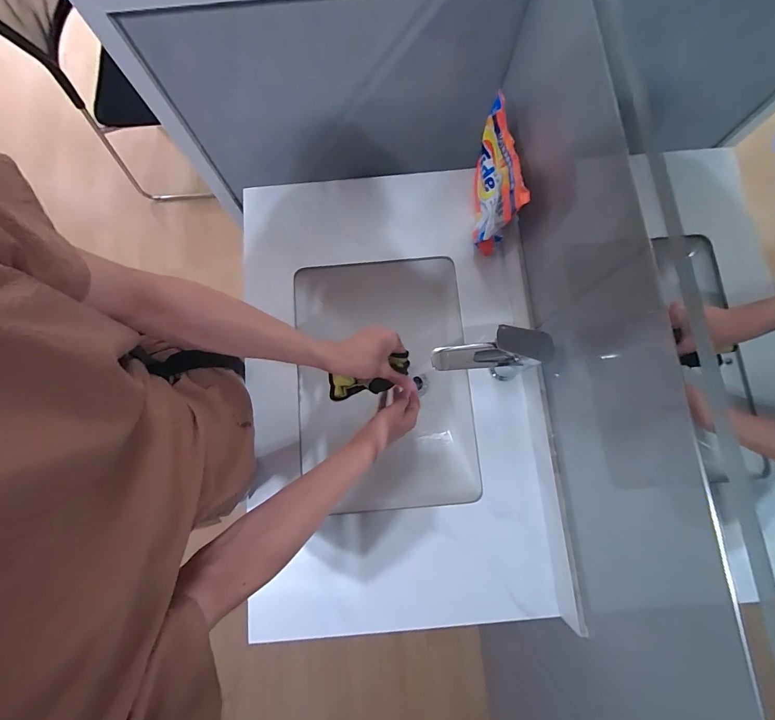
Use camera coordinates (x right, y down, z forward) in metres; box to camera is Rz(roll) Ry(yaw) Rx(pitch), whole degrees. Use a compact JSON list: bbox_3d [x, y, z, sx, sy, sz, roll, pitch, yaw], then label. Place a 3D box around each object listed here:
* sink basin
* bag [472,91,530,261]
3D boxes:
[{"bbox_3d":[-0.009,0.045,0.721,0.302,0.131,0.437,-5,80,0],"label":"sink basin"},{"bbox_3d":[0.175,-0.292,0.612,0.042,0.164,0.185,-2,80,1],"label":"bag"}]

